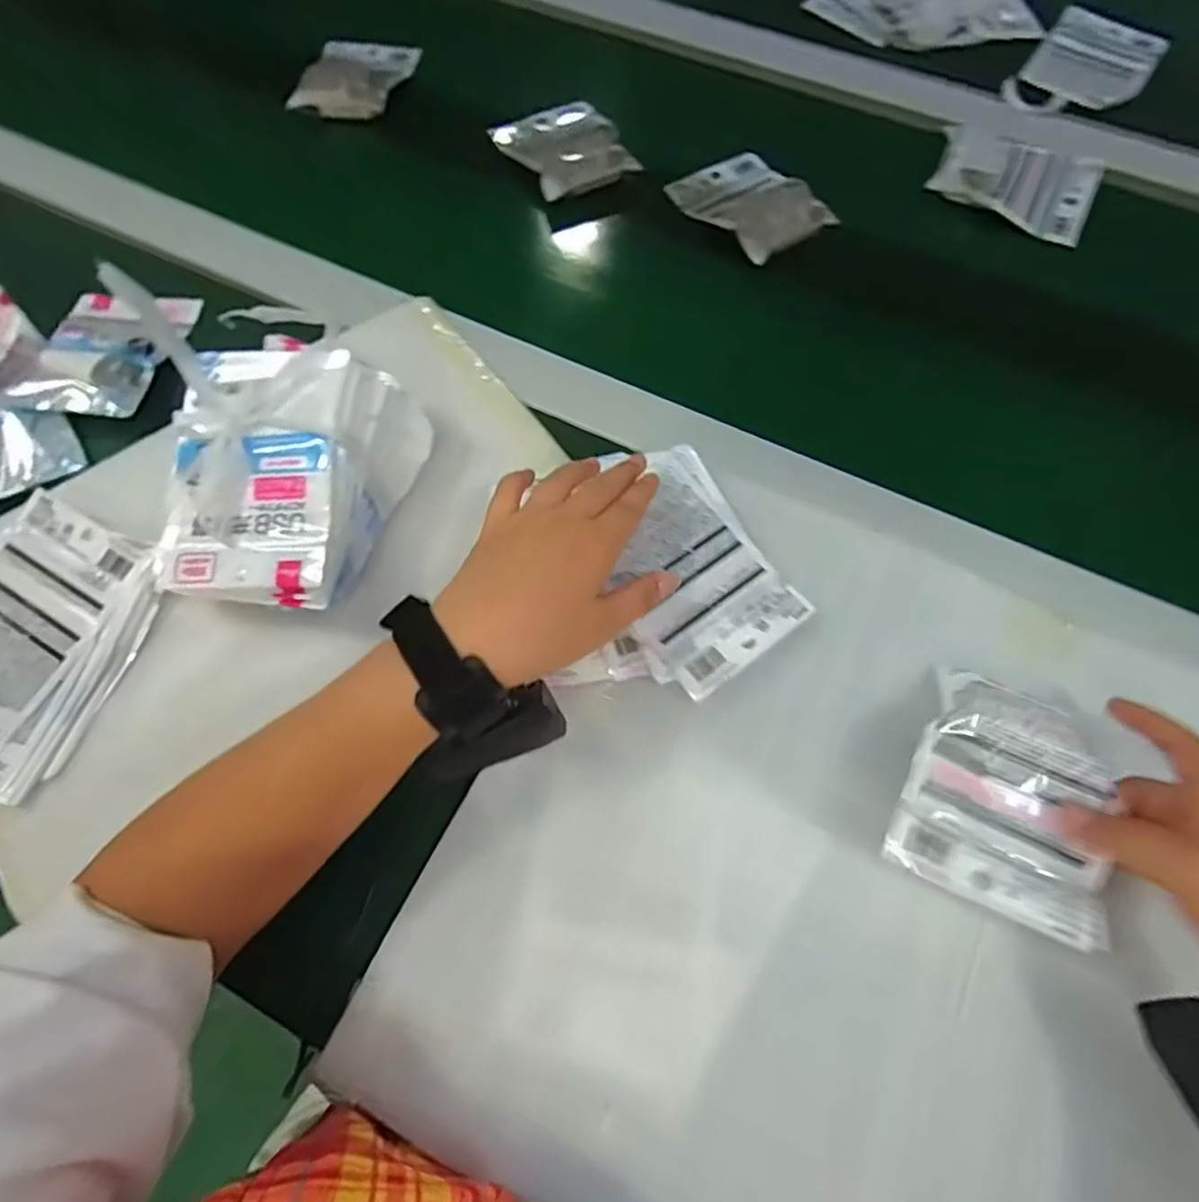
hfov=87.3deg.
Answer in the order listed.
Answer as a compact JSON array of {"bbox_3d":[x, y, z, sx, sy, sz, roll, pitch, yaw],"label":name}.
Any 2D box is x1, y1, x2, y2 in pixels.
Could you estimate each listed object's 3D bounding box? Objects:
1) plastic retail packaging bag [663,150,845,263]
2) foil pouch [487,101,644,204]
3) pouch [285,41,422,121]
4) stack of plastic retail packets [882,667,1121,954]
[{"bbox_3d":[0.137,-0.353,0.553,0.104,0.020,0.131,-30,59,-12],"label":"plastic retail packaging bag"},{"bbox_3d":[-0.036,-0.418,0.573,0.106,0.025,0.129,-20,70,-8],"label":"foil pouch"},{"bbox_3d":[-0.244,-0.531,0.630,0.101,0.030,0.136,4,69,1],"label":"pouch"},{"bbox_3d":[0.212,0.100,0.327,0.097,0.026,0.115,24,71,11],"label":"stack of plastic retail packets"}]

